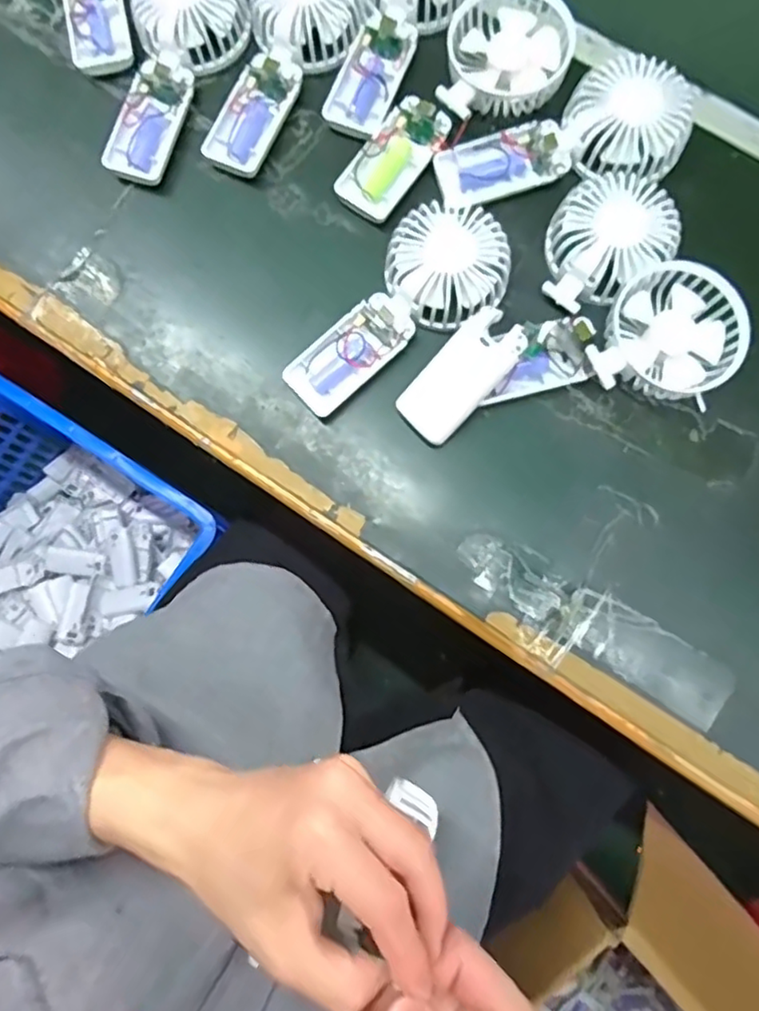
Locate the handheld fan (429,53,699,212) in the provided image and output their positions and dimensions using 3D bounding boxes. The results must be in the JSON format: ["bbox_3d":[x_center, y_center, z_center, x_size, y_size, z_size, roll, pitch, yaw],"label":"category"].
[{"bbox_3d":[0.134,-0.266,0.454,0.180,0.034,0.081,-15,79,10],"label":"handheld fan"}]

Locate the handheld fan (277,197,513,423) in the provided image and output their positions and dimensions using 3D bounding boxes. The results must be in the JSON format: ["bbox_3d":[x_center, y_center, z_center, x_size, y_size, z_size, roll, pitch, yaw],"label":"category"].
[{"bbox_3d":[0.011,-0.138,0.440,0.179,0.031,0.078,-42,81,6],"label":"handheld fan"}]

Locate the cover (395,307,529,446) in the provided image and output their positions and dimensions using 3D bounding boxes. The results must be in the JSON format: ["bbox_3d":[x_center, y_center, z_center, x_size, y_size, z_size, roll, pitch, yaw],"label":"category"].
[{"bbox_3d":[0.055,-0.089,0.422,0.046,0.008,0.094,46,109,14],"label":"cover"}]

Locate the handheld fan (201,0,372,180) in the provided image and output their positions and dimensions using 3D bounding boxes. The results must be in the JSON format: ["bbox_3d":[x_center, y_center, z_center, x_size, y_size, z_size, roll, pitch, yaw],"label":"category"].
[{"bbox_3d":[-0.082,-0.343,0.474,0.082,0.045,0.173,37,83,5],"label":"handheld fan"}]

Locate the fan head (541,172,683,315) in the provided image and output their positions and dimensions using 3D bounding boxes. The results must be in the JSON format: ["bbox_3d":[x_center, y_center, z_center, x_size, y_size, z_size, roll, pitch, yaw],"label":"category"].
[{"bbox_3d":[0.160,-0.187,0.440,0.078,0.035,0.103,43,84,6],"label":"fan head"}]

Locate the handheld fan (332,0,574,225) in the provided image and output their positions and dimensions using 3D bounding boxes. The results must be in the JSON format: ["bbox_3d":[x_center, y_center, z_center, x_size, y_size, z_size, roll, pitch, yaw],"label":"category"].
[{"bbox_3d":[0.057,-0.299,0.464,0.091,0.045,0.211,45,84,6],"label":"handheld fan"}]

